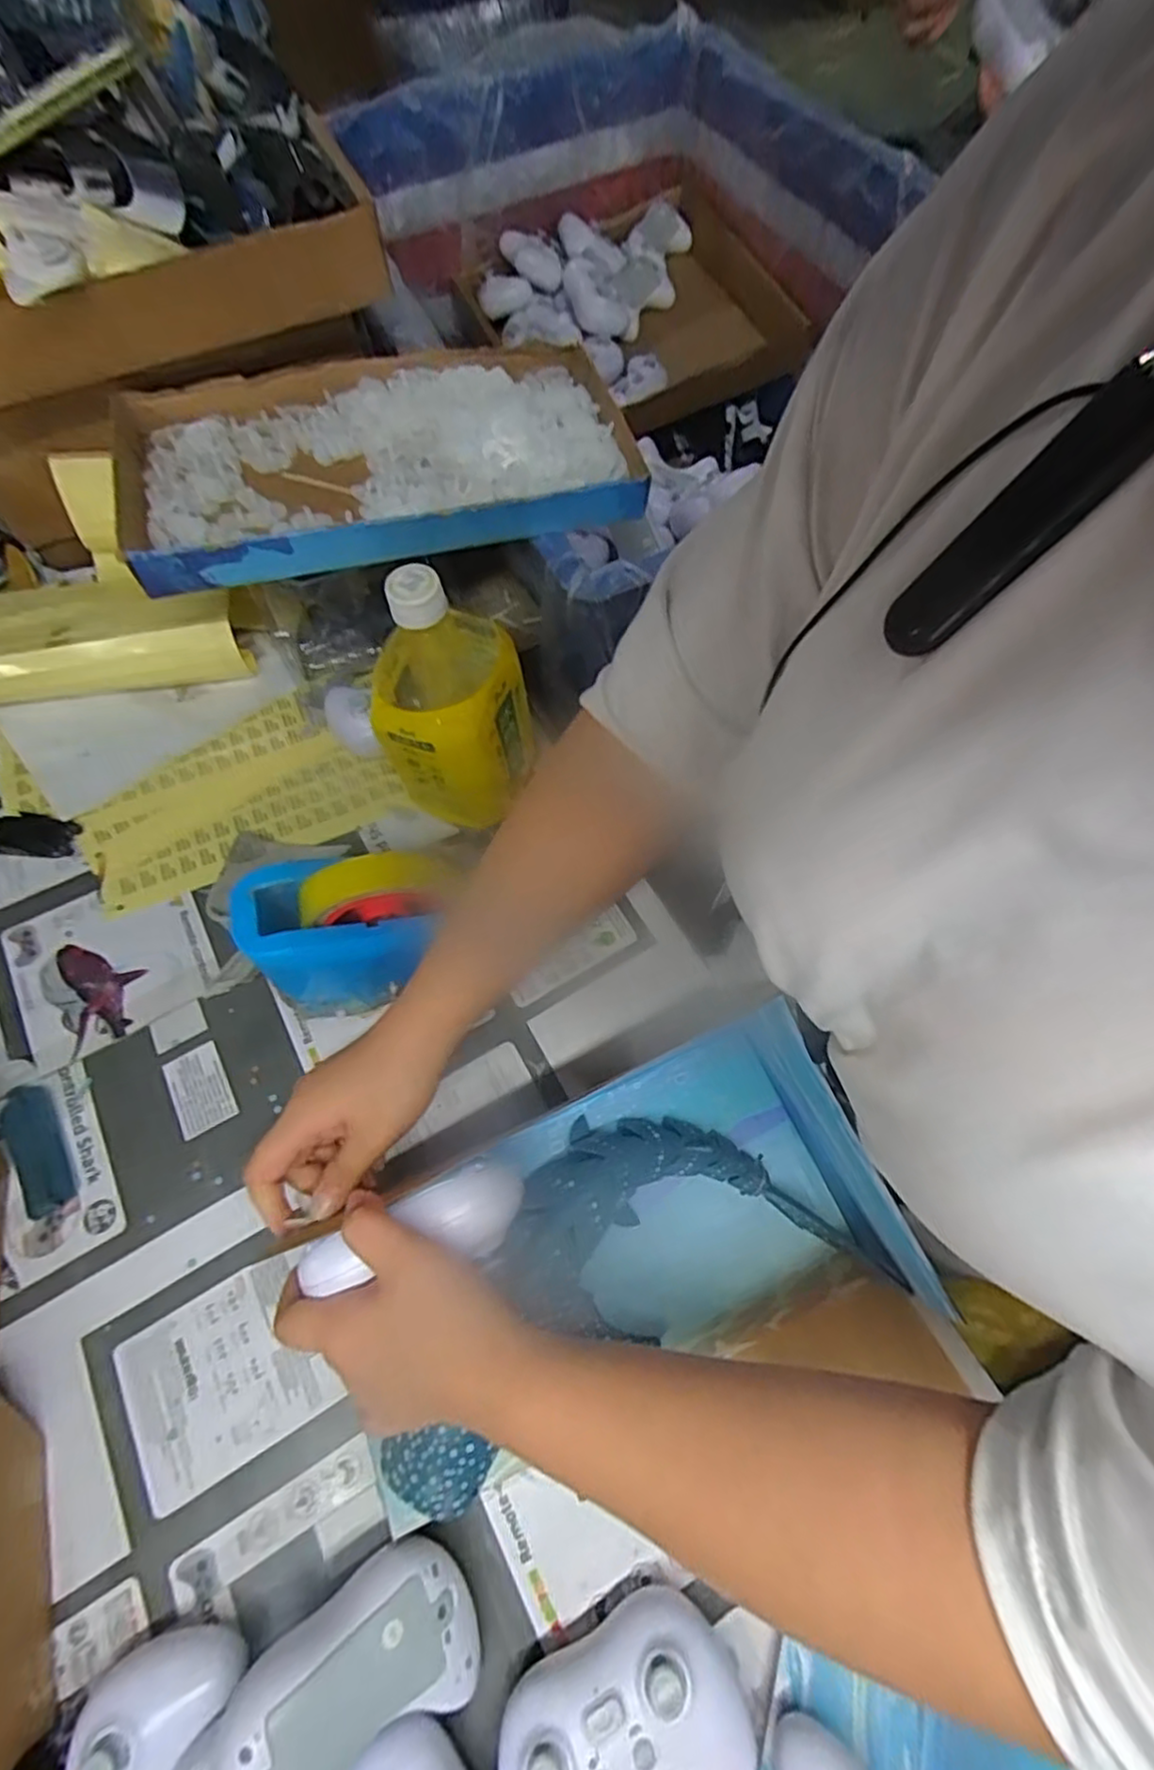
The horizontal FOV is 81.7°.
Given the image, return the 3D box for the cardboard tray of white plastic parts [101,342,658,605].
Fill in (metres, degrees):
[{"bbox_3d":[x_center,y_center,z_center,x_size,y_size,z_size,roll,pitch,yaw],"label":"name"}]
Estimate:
[{"bbox_3d":[-0.150,-0.326,0.507,0.382,0.040,0.201,-16,68,-7],"label":"cardboard tray of white plastic parts"}]

